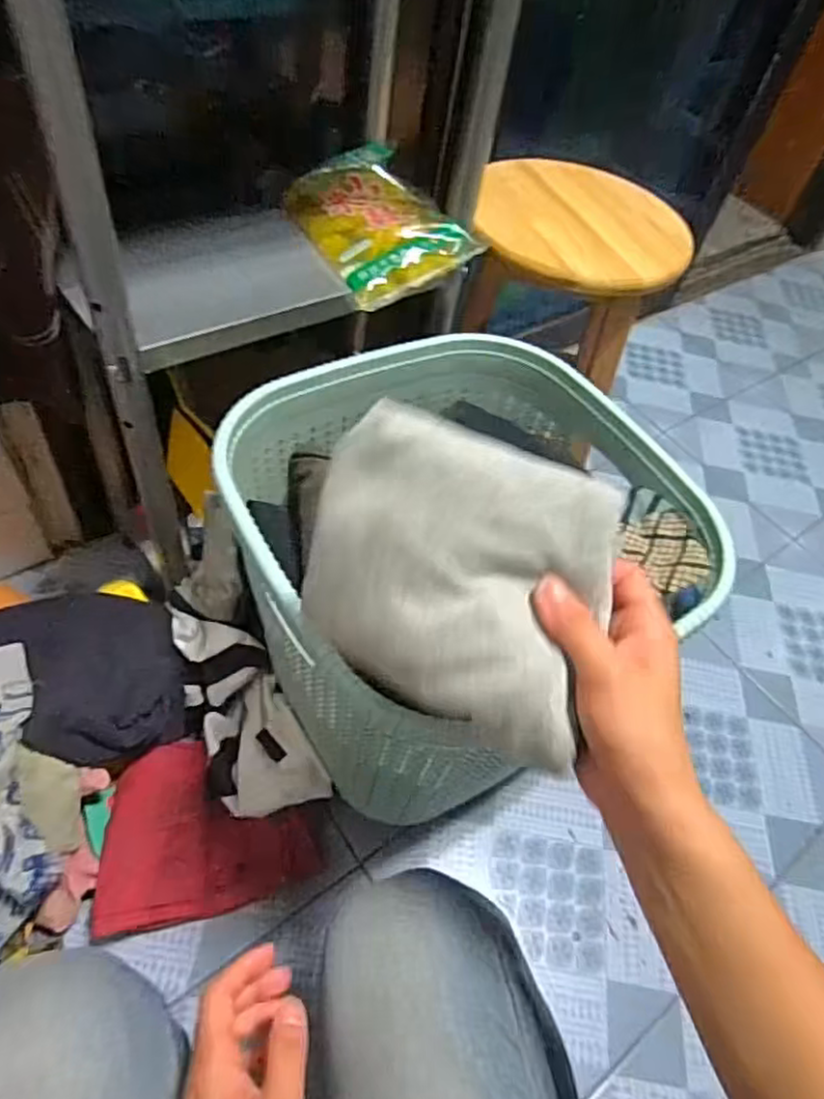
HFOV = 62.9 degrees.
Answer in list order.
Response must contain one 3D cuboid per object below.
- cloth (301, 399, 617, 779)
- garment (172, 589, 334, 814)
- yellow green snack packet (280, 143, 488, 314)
[{"bbox_3d":[0.018,0.011,0.347,0.167,0.021,0.137,23,95,23],"label":"cloth"},{"bbox_3d":[-0.191,0.169,0.722,0.105,0.047,0.249,-27,98,-21],"label":"garment"},{"bbox_3d":[-0.040,-0.338,0.692,0.137,0.055,0.181,-26,60,-20],"label":"yellow green snack packet"}]

